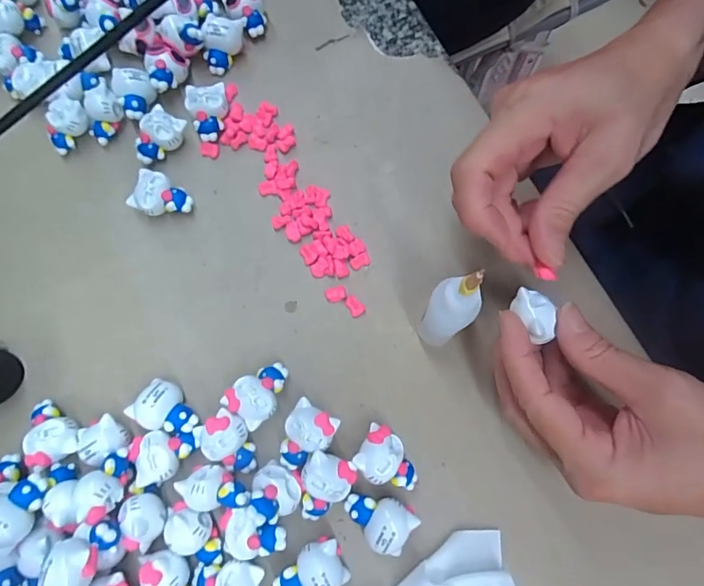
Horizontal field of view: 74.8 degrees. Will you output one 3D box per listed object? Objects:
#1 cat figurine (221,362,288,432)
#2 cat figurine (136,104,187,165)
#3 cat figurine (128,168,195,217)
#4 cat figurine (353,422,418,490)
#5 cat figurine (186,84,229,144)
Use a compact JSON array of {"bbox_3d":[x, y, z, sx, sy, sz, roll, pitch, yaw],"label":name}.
[{"bbox_3d":[-0.049,0.054,0.249,0.034,0.019,0.025,-41,78,-9],"label":"cat figurine"},{"bbox_3d":[-0.121,-0.097,0.289,0.023,0.017,0.033,25,77,7],"label":"cat figurine"},{"bbox_3d":[-0.115,-0.058,0.279,0.034,0.017,0.025,19,77,6],"label":"cat figurine"},{"bbox_3d":[0.020,0.086,0.239,0.033,0.019,0.026,26,78,7],"label":"cat figurine"},{"bbox_3d":[-0.090,-0.114,0.291,0.024,0.018,0.032,-10,76,-1],"label":"cat figurine"}]

